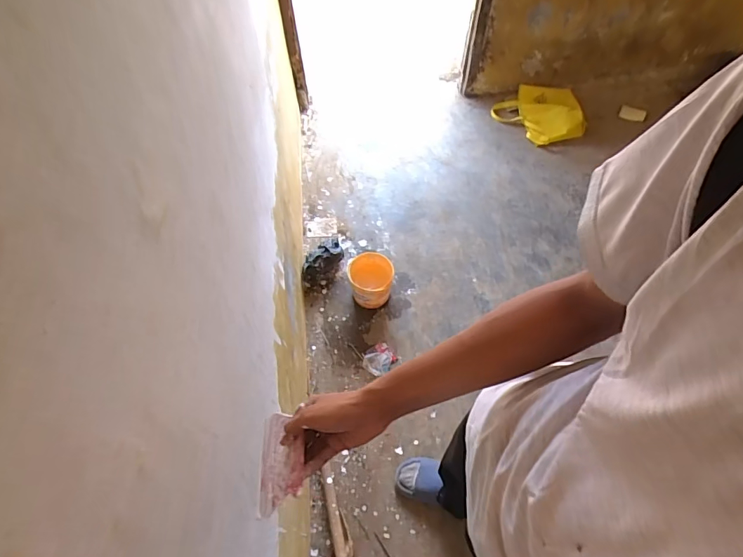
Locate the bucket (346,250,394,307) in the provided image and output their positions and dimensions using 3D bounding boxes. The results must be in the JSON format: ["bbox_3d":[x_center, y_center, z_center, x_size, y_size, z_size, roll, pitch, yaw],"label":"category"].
[{"bbox_3d":[0.000,0.001,1.576,0.155,0.143,0.165,-1,60,1],"label":"bucket"}]

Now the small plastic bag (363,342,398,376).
[{"bbox_3d":[0.028,0.277,1.516,0.095,0.033,0.112,37,68,20],"label":"small plastic bag"}]

